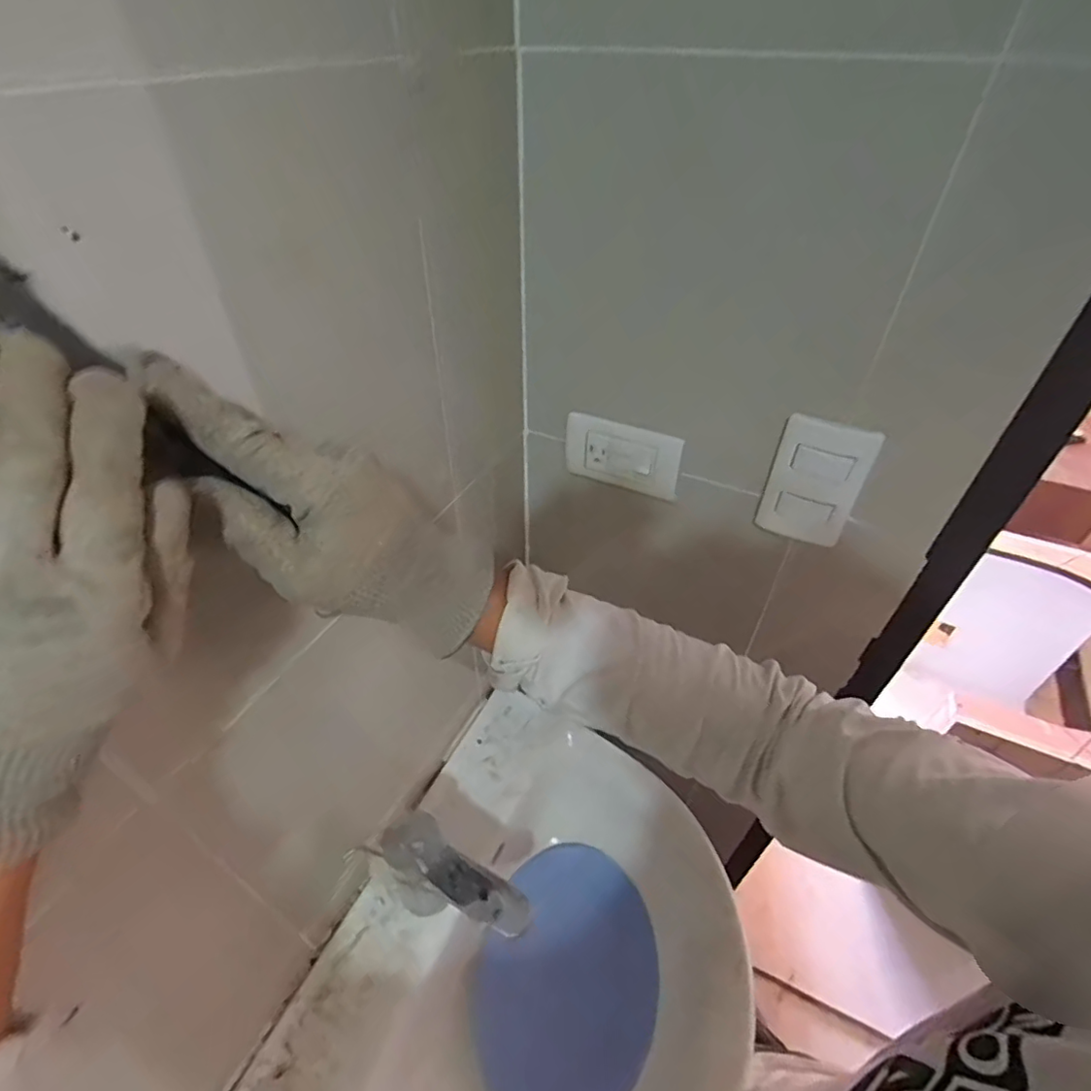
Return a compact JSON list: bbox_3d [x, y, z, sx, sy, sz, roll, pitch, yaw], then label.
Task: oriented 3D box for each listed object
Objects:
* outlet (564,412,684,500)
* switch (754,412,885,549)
[{"bbox_3d":[0.073,-0.086,0.551,0.117,0.066,0.011,20,47,19],"label":"outlet"},{"bbox_3d":[0.220,-0.051,0.470,0.070,0.118,0.009,28,49,25],"label":"switch"}]

